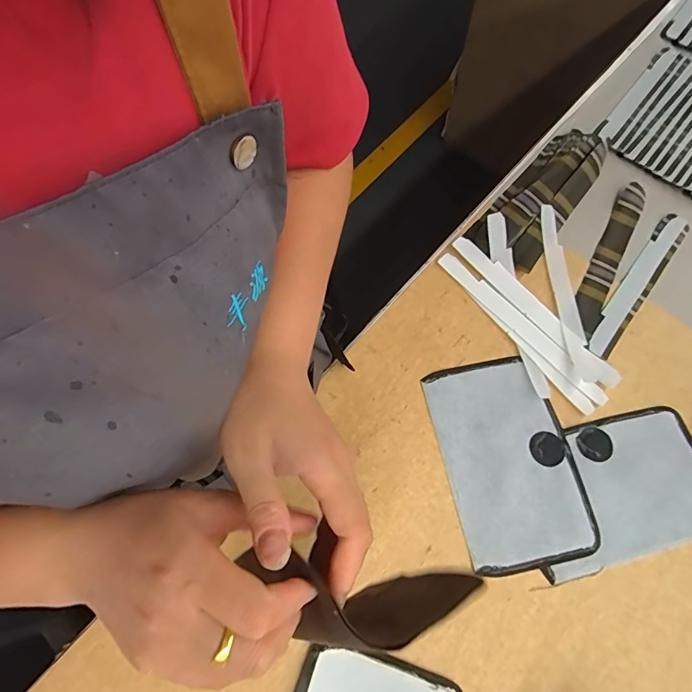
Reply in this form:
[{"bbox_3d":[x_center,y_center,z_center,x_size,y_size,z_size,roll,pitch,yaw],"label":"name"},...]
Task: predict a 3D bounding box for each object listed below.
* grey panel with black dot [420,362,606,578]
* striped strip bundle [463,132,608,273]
[{"bbox_3d":[0.180,0.124,0.498,0.138,0.004,0.221,-11,67,-5],"label":"grey panel with black dot"},{"bbox_3d":[0.274,-0.210,0.622,0.093,0.029,0.257,37,71,14],"label":"striped strip bundle"}]

